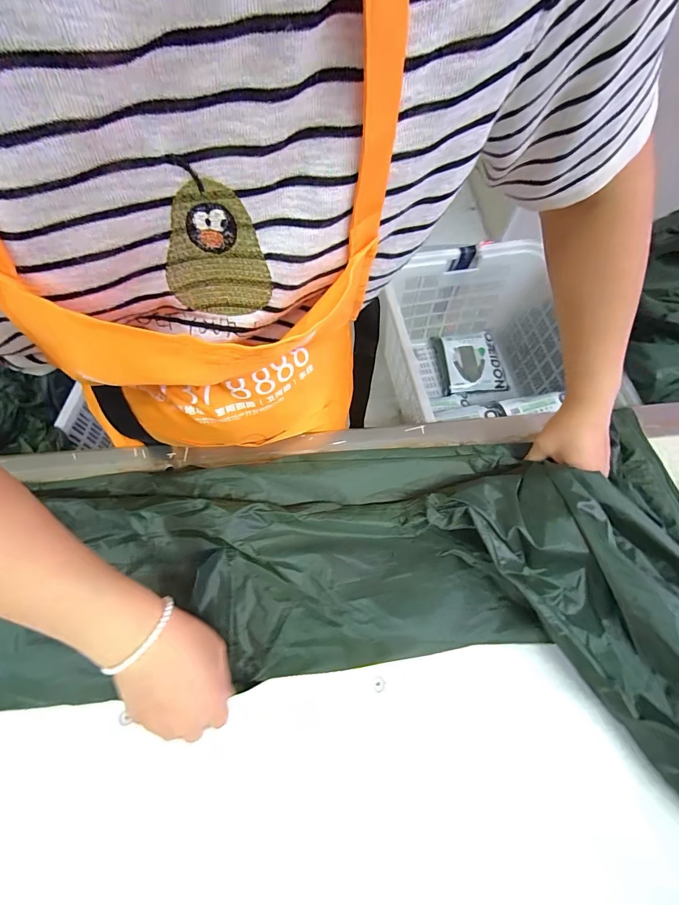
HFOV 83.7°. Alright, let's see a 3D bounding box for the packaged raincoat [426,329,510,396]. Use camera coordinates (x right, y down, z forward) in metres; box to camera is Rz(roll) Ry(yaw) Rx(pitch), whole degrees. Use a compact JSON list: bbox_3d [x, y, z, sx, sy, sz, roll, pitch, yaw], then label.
[{"bbox_3d":[0.488,-0.336,1.424,0.231,0.059,0.252,-6,67,-4],"label":"packaged raincoat"}]

